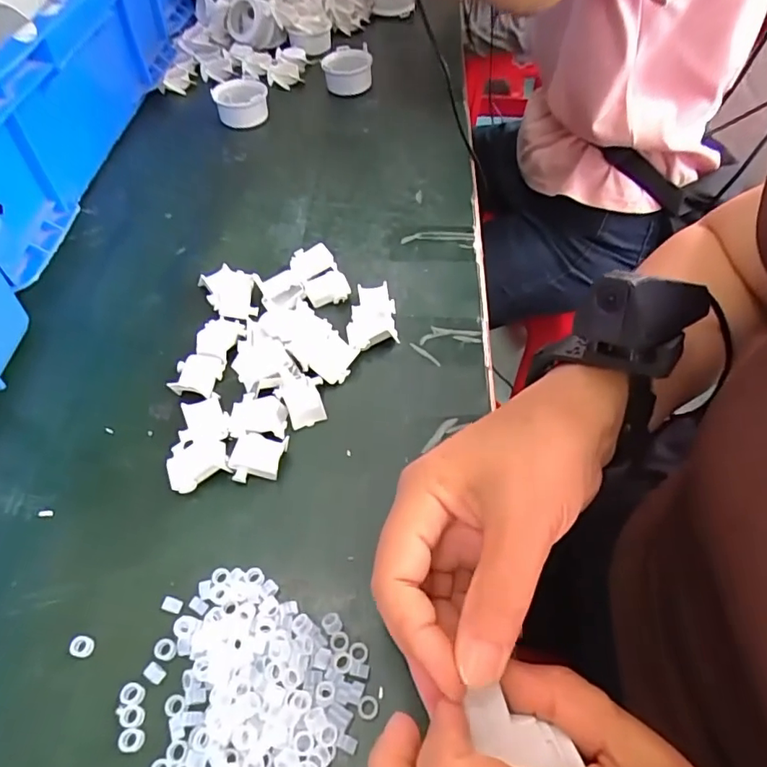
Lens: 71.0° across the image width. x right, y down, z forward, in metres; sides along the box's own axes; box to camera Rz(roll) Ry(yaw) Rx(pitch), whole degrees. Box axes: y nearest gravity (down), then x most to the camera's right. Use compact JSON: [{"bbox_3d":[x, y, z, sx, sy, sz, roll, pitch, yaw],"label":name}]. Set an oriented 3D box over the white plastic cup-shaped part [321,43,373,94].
[{"bbox_3d":[-0.039,-0.338,0.580,0.051,0.032,0.049,-7,54,-4],"label":"white plastic cup-shaped part"}]

